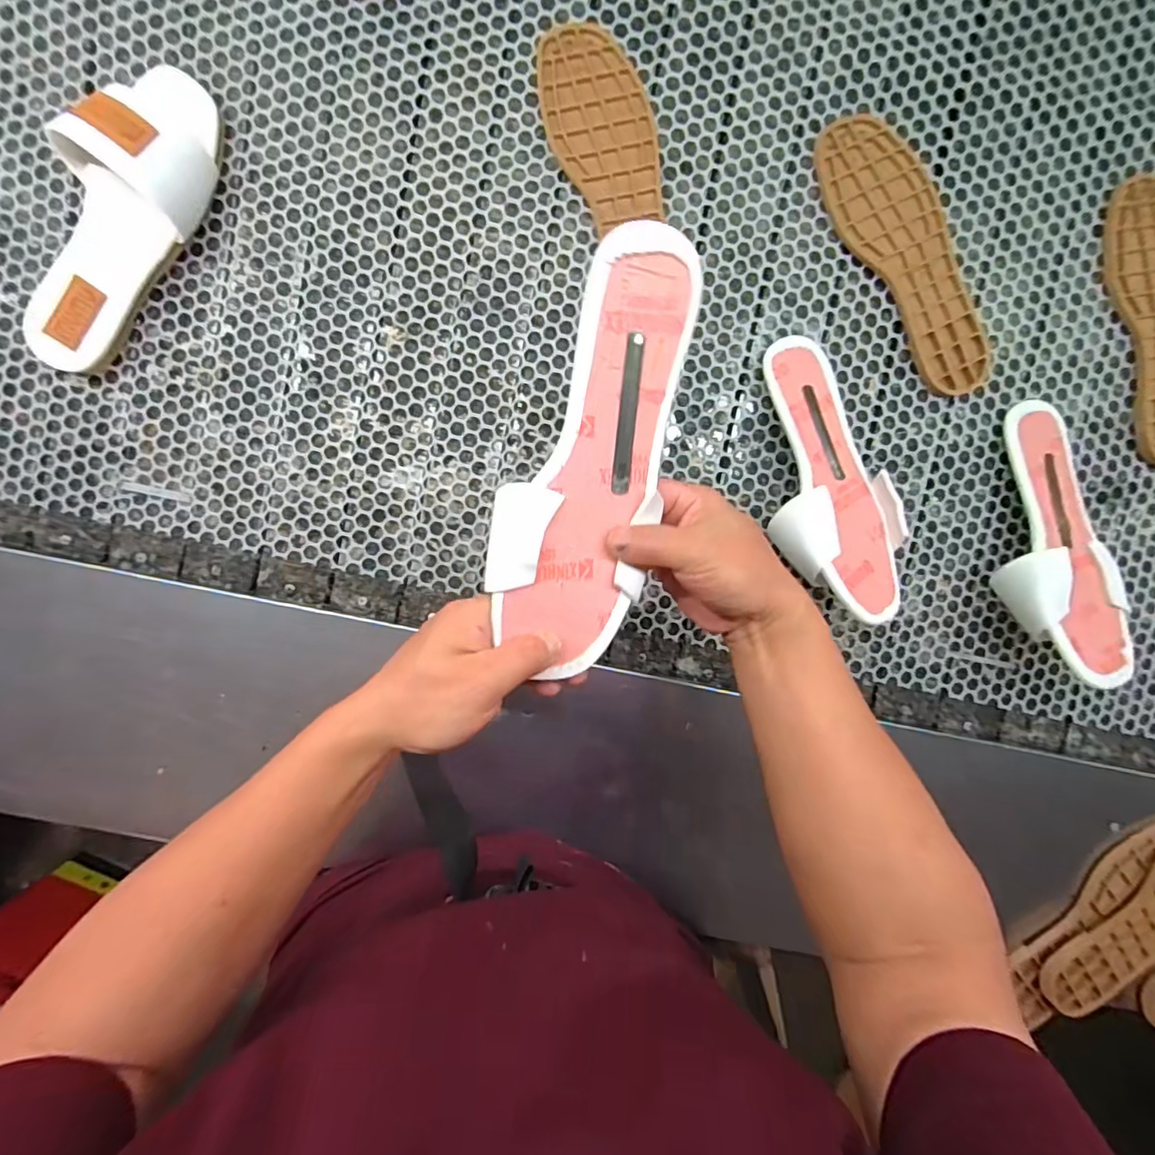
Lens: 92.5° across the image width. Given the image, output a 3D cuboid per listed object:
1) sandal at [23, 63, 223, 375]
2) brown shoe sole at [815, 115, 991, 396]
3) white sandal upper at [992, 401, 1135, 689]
[{"bbox_3d":[-0.379,-0.291,0.444,0.101,0.059,0.256,37,94,-5],"label":"sandal"},{"bbox_3d":[0.302,-0.289,0.496,0.088,0.010,0.255,-35,97,2],"label":"brown shoe sole"},{"bbox_3d":[0.435,-0.033,0.497,0.099,0.047,0.257,2,77,-2],"label":"white sandal upper"}]

